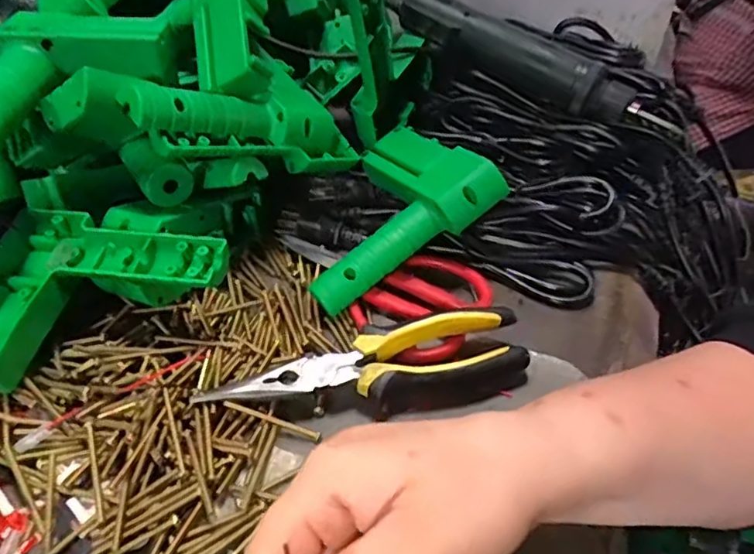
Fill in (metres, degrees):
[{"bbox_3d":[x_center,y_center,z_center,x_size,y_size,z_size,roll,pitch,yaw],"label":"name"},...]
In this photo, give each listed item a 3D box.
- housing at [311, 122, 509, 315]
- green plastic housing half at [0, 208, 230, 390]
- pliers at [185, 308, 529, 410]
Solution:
[{"bbox_3d":[0.002,-0.047,0.428,0.146,0.026,0.115,-41,48,-7],"label":"housing"},{"bbox_3d":[-0.176,0.021,0.355,0.158,0.053,0.117,12,44,13],"label":"green plastic housing half"},{"bbox_3d":[-0.003,0.050,0.355,0.184,0.030,0.046,-5,42,-5],"label":"pliers"}]

